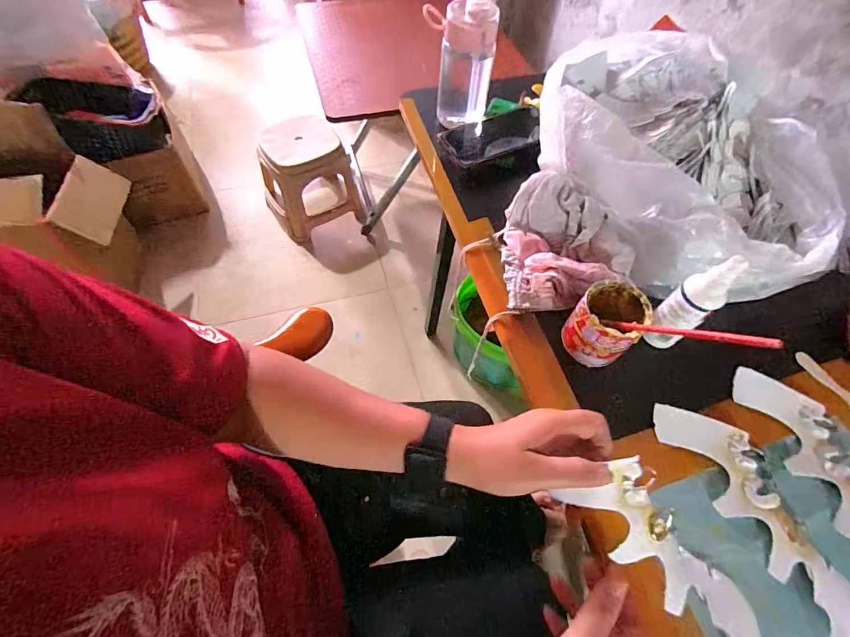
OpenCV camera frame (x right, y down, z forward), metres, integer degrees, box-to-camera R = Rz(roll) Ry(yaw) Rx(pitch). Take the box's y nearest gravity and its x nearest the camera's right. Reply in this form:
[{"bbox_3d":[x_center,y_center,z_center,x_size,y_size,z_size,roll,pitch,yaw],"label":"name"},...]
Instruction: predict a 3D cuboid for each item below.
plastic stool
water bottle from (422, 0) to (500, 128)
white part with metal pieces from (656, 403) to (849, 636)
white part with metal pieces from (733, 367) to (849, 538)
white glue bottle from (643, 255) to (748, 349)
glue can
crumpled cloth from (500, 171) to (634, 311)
[{"bbox_3d":[-0.389,-0.464,1.371,0.298,0.296,0.283,-15,62,-12],"label":"plastic stool"},{"bbox_3d":[0.044,-0.343,0.558,0.097,0.160,0.057,7,60,1],"label":"water bottle"},{"bbox_3d":[0.297,0.165,0.359,0.075,0.010,0.207,-20,63,-14],"label":"white part with metal pieces"},{"bbox_3d":[0.383,0.139,0.381,0.075,0.017,0.206,-15,62,-12],"label":"white part with metal pieces"},{"bbox_3d":[0.255,-0.011,0.396,0.029,0.122,0.037,-34,67,-20],"label":"white glue bottle"},{"bbox_3d":[0.182,0.004,0.413,0.061,0.068,0.064,1,60,-2],"label":"glue can"},{"bbox_3d":[0.153,-0.090,0.464,0.134,0.032,0.151,-12,77,16],"label":"crumpled cloth"}]

